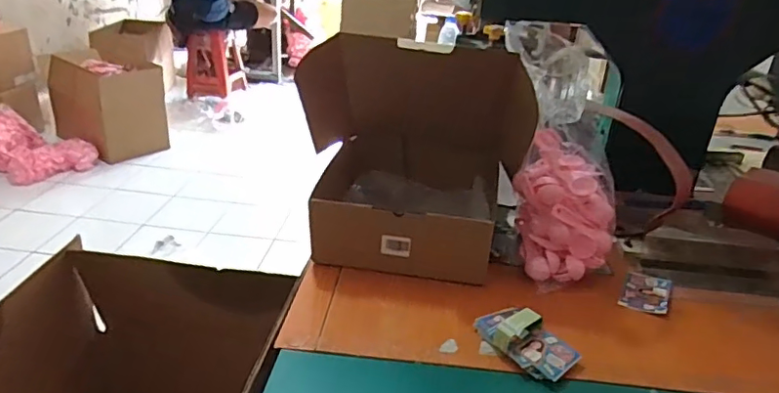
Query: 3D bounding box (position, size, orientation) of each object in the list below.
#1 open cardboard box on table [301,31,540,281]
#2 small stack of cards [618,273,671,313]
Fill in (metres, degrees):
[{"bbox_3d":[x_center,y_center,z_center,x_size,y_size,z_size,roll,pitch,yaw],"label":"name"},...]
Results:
[{"bbox_3d":[0.022,-0.077,0.850,0.322,0.286,0.290,8,26,6],"label":"open cardboard box on table"},{"bbox_3d":[0.371,0.136,0.781,0.061,0.006,0.099,4,23,32],"label":"small stack of cards"}]

